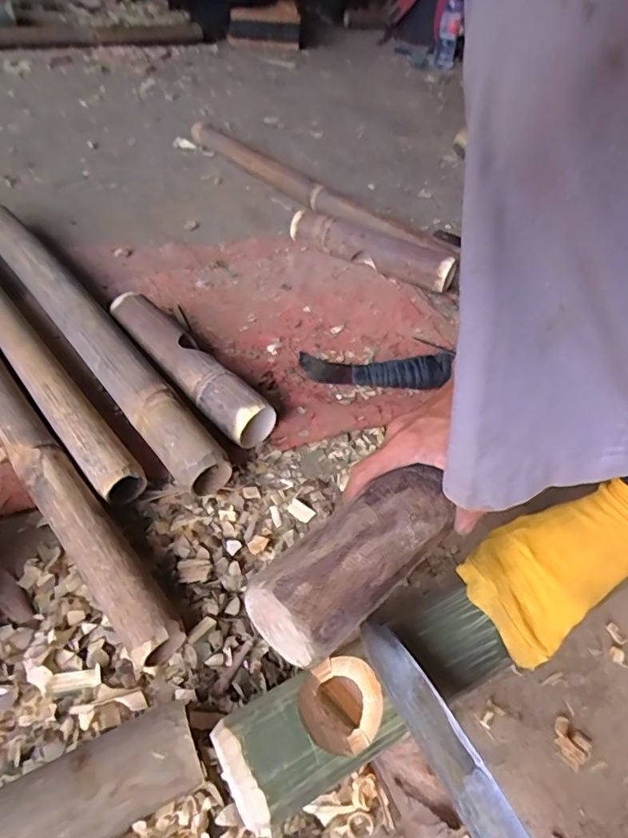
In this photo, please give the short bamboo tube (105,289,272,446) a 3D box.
[{"bbox_3d":[-0.153,-0.064,0.618,0.057,0.063,0.271,-33,59,-30],"label":"short bamboo tube"}]

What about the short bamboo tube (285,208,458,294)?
[{"bbox_3d":[0.089,-0.269,0.835,0.274,0.064,0.057,26,51,17],"label":"short bamboo tube"}]

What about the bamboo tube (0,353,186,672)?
[{"bbox_3d":[-0.329,-0.012,0.561,0.053,0.053,0.656,-31,58,-28],"label":"bamboo tube"}]

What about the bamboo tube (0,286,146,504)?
[{"bbox_3d":[-0.389,-0.128,0.656,0.052,0.058,0.661,-30,58,-28],"label":"bamboo tube"}]

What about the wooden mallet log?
[{"bbox_3d":[0.031,0.094,0.350,0.151,0.052,0.058,-34,59,-24],"label":"wooden mallet log"}]

